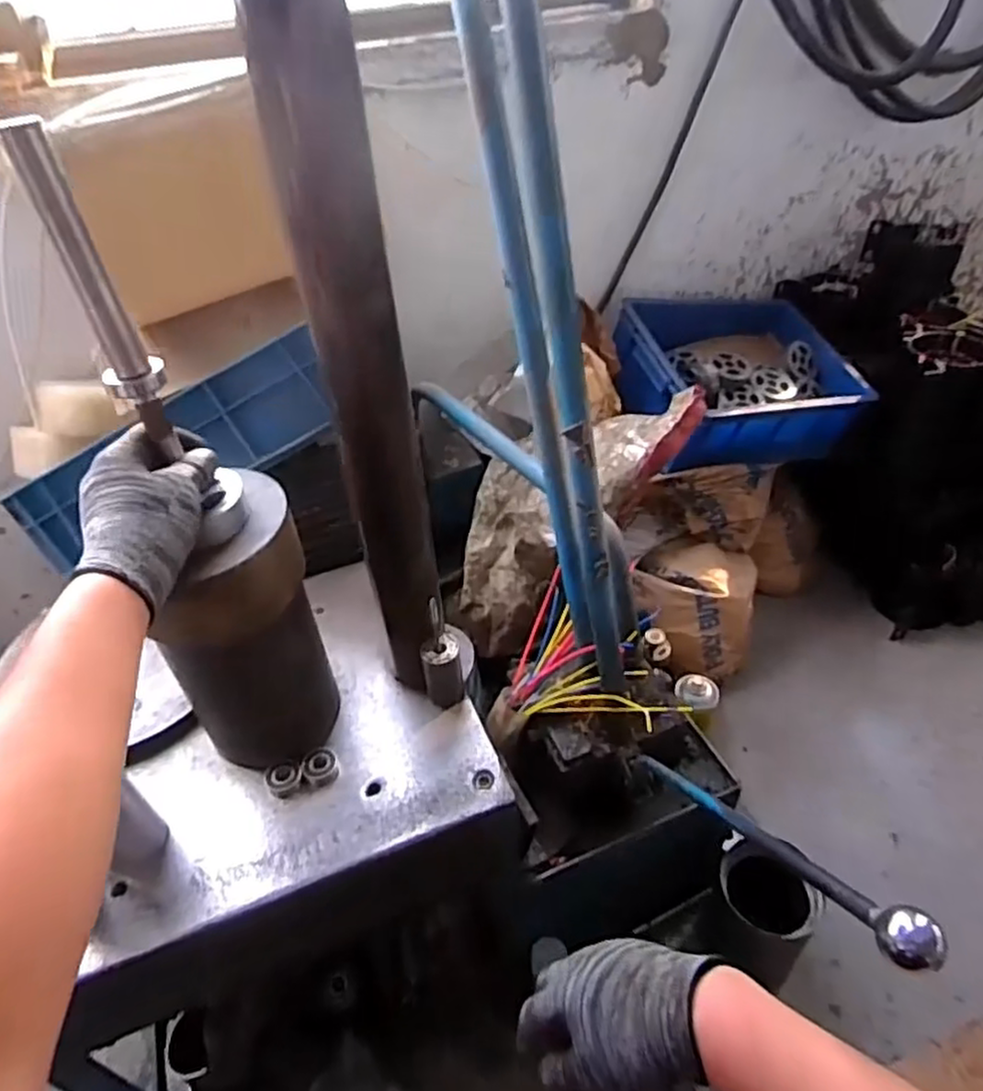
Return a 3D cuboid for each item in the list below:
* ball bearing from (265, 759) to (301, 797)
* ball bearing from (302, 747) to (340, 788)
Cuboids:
[{"bbox_3d":[-0.197,0.220,0.667,0.033,0.013,0.030,-19,43,-17],"label":"ball bearing"},{"bbox_3d":[-0.164,0.212,0.675,0.032,0.015,0.033,-2,41,2],"label":"ball bearing"}]

